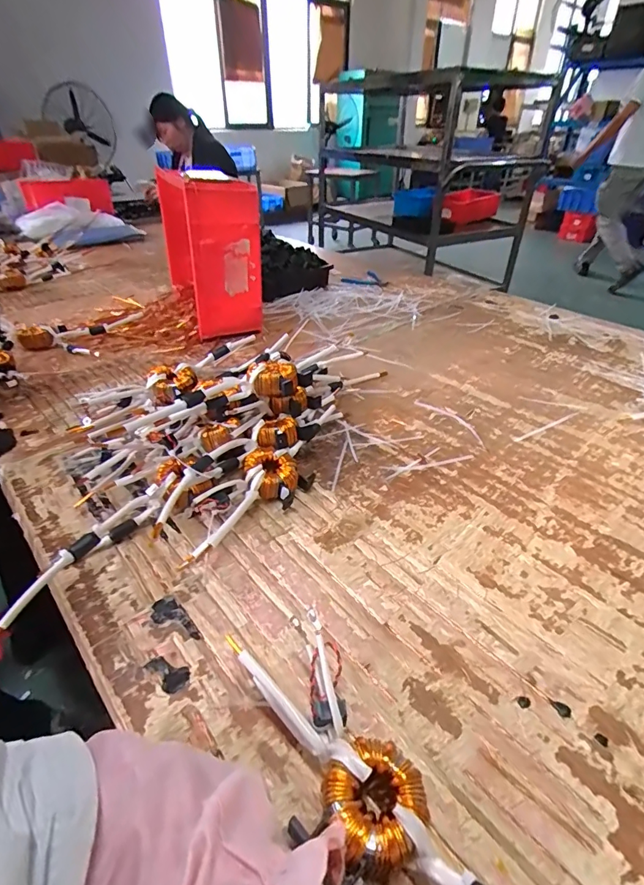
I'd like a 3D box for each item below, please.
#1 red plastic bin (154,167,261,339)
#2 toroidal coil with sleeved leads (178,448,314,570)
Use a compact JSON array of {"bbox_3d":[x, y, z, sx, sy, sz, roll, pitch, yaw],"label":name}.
[{"bbox_3d":[-0.263,-0.448,1.006,0.155,0.287,0.361,-17,41,-20],"label":"red plastic bin"},{"bbox_3d":[-0.096,0.072,0.522,0.076,0.045,0.193,27,46,30],"label":"toroidal coil with sleeved leads"}]

